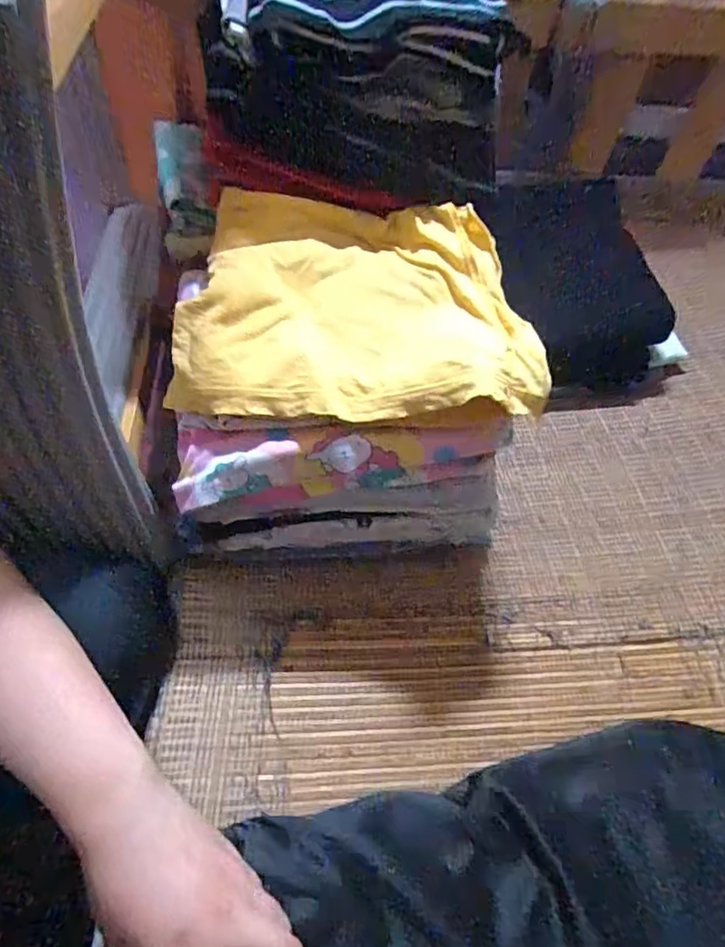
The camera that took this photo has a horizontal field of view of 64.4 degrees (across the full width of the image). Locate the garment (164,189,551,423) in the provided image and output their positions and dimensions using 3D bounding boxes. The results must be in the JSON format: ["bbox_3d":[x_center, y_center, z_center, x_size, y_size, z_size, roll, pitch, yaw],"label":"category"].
[{"bbox_3d":[-0.003,-0.126,0.422,0.246,0.047,0.184,3,56,-3],"label":"garment"}]

